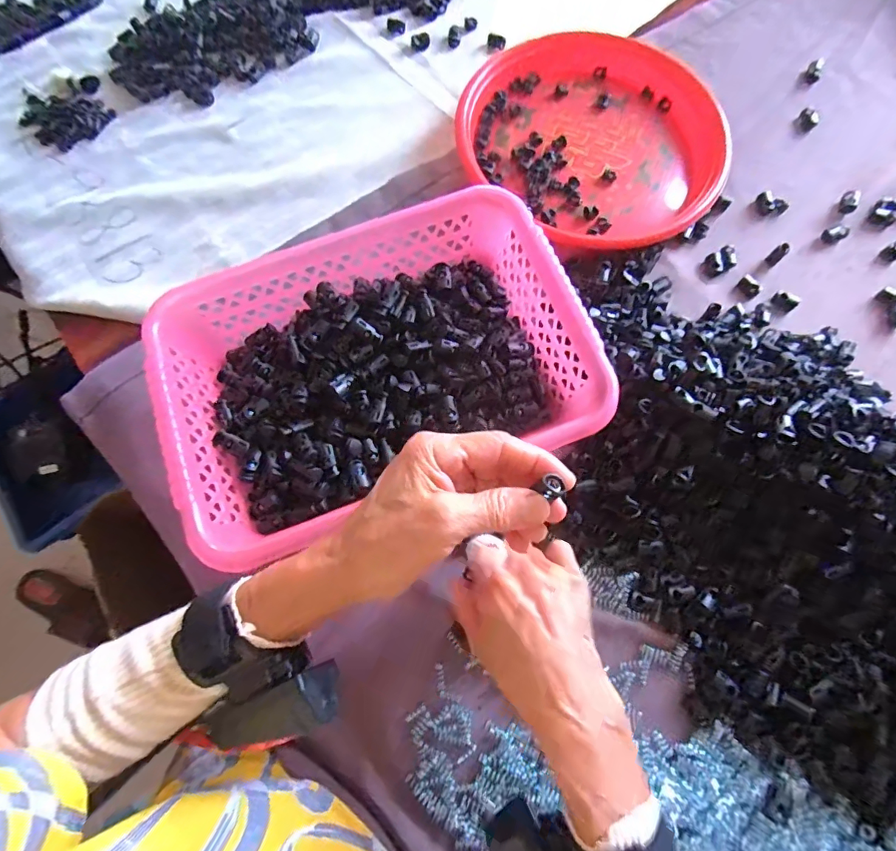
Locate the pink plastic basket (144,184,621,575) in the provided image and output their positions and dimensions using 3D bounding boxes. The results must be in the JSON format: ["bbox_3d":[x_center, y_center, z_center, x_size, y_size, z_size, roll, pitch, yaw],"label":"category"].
[{"bbox_3d":[-0.053,-0.044,0.373,0.305,0.079,0.214,-20,75,-4],"label":"pink plastic basket"}]

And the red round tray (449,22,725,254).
[{"bbox_3d":[0.151,-0.301,0.465,0.256,0.029,0.262,0,74,1],"label":"red round tray"}]

